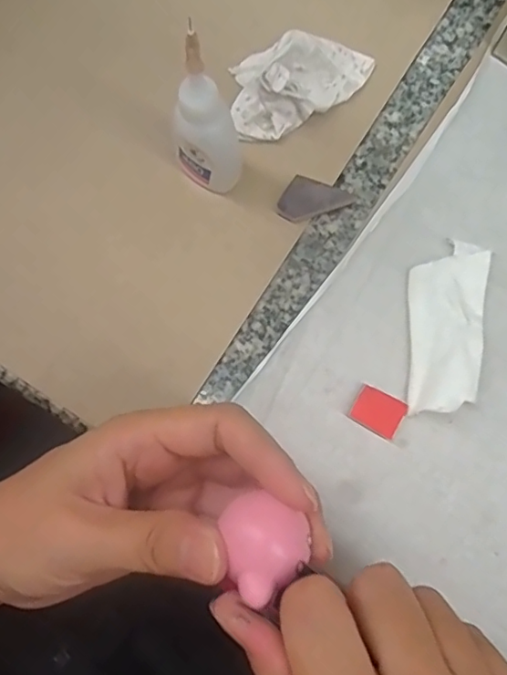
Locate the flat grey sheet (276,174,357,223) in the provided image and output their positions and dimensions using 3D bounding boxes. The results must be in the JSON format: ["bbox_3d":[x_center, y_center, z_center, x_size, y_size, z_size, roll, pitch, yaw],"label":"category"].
[{"bbox_3d":[0.029,-0.070,0.278,0.038,0.010,0.020,-20,75,-5],"label":"flat grey sheet"}]

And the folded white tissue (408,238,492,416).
[{"bbox_3d":[0.090,-0.006,0.262,0.035,0.012,0.084,11,75,4],"label":"folded white tissue"}]

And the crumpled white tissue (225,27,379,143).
[{"bbox_3d":[0.022,-0.131,0.279,0.077,0.034,0.039,-37,77,-9],"label":"crumpled white tissue"}]

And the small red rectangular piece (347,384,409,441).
[{"bbox_3d":[0.057,0.034,0.257,0.023,0.005,0.018,27,76,8],"label":"small red rectangular piece"}]

